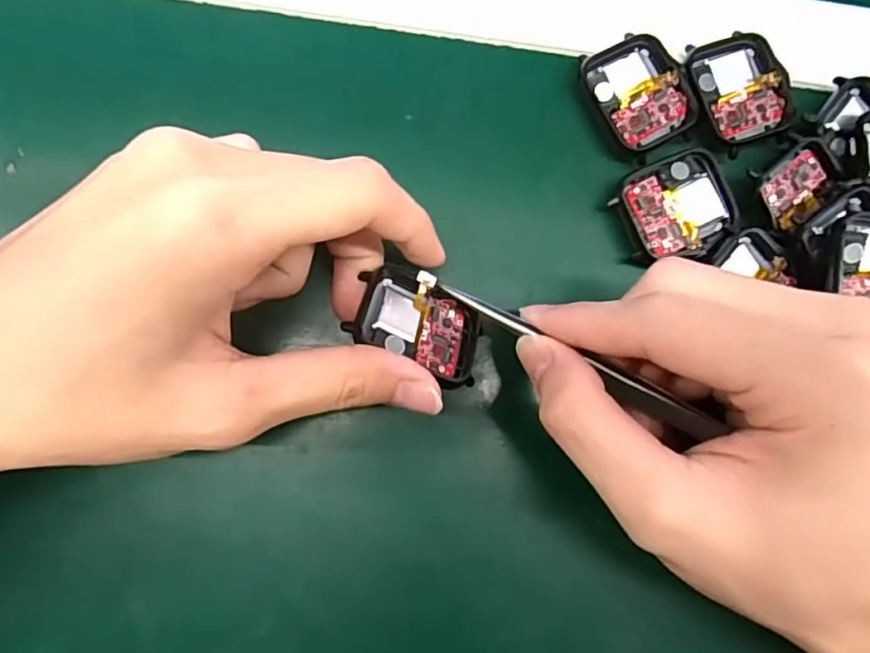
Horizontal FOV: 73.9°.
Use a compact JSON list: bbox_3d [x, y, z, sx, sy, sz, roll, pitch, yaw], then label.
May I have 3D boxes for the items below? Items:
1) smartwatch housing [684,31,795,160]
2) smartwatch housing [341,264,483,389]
[{"bbox_3d":[0.122,-0.095,0.232,0.040,0.006,0.044,-25,85,-8],"label":"smartwatch housing"},{"bbox_3d":[-0.004,-0.001,0.203,0.045,0.011,0.035,27,53,-13],"label":"smartwatch housing"}]

